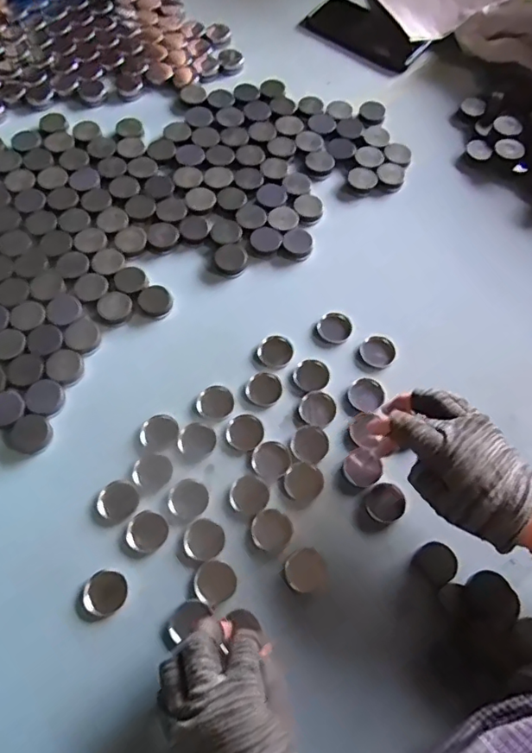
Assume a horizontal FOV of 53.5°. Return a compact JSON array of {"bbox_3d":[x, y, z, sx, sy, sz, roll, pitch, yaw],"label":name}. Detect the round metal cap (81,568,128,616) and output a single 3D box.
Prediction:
[{"bbox_3d":[-0.129,0.173,0.422,0.034,0.012,0.031,1,64,-1],"label":"round metal cap"}]

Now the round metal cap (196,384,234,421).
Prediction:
[{"bbox_3d":[-0.047,0.024,0.497,0.032,0.008,0.035,1,64,-1],"label":"round metal cap"}]

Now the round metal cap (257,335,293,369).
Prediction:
[{"bbox_3d":[0.010,-0.026,0.519,0.035,0.011,0.031,-32,69,-15],"label":"round metal cap"}]

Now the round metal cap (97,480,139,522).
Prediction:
[{"bbox_3d":[-0.127,0.106,0.452,0.034,0.006,0.031,1,64,-1],"label":"round metal cap"}]

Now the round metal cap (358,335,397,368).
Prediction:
[{"bbox_3d":[0.112,-0.026,0.521,0.034,0.008,0.033,1,64,-1],"label":"round metal cap"}]

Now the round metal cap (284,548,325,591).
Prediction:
[{"bbox_3d":[0.032,0.159,0.436,0.032,0.005,0.031,1,64,-1],"label":"round metal cap"}]

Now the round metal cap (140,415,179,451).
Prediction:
[{"bbox_3d":[-0.096,0.050,0.475,0.033,0.004,0.031,1,64,-1],"label":"round metal cap"}]

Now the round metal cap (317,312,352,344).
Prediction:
[{"bbox_3d":[0.070,-0.050,0.531,0.035,0.008,0.032,1,64,-1],"label":"round metal cap"}]

